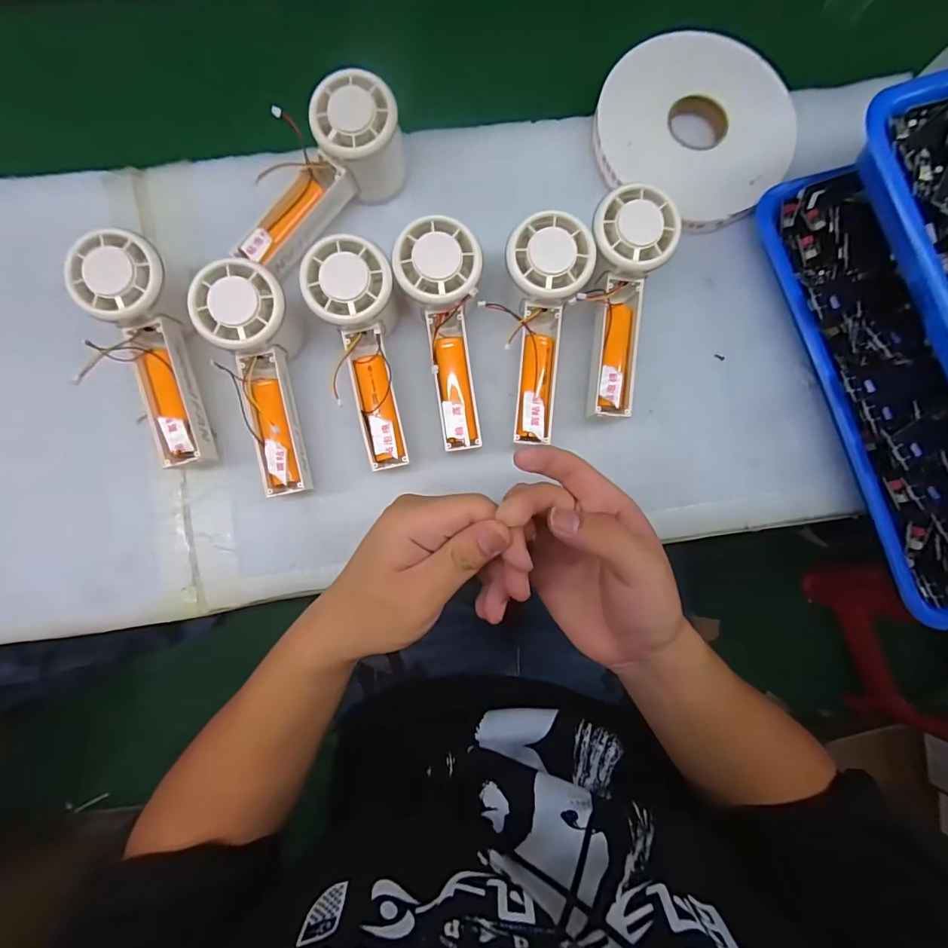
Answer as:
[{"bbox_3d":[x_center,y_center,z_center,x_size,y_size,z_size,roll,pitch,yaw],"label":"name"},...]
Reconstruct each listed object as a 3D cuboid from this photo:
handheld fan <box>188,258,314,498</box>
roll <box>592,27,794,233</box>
[{"bbox_3d":[-0.134,-0.062,0.312,0.060,0.060,0.146,-19,85,-4],"label":"handheld fan"},{"bbox_3d":[0.170,-0.268,0.359,0.146,0.025,0.133,0,84,-2],"label":"roll"}]

